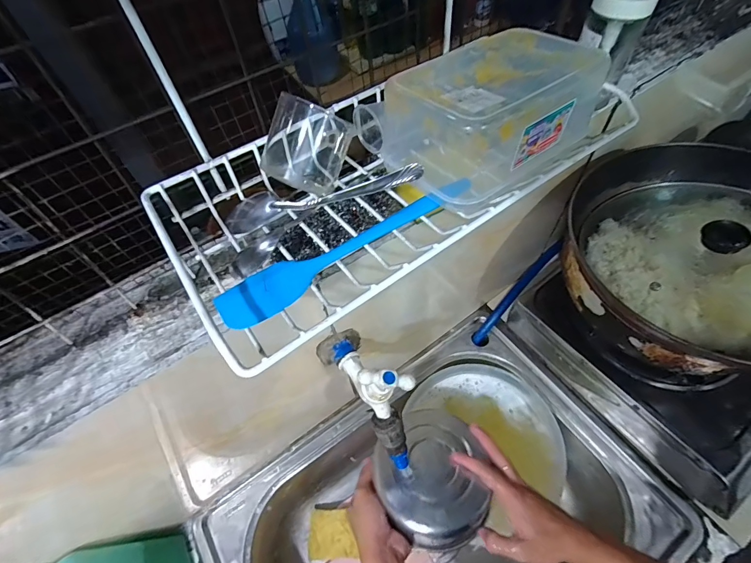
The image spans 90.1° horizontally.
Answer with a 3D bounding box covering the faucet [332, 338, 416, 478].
[{"bbox_3d":[0.006,0.126,0.416,0.046,0.171,0.143,-29,58,-14],"label":"faucet"}]

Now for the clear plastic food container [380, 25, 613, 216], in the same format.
[{"bbox_3d":[0.092,-0.133,0.295,0.154,0.070,0.093,-35,60,-18],"label":"clear plastic food container"}]

